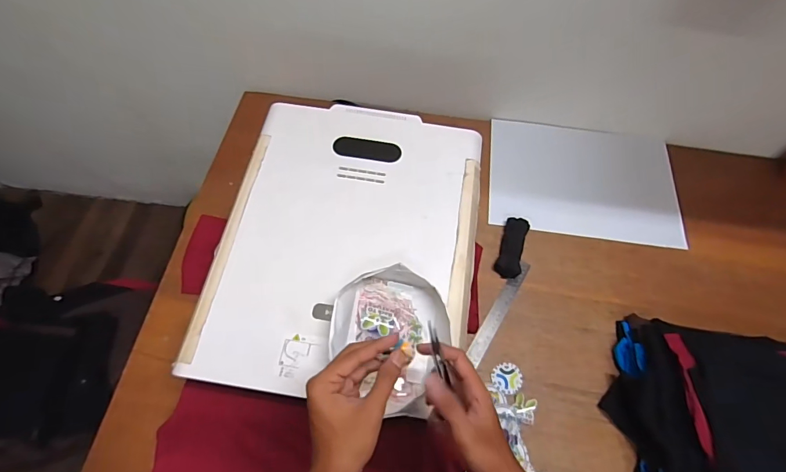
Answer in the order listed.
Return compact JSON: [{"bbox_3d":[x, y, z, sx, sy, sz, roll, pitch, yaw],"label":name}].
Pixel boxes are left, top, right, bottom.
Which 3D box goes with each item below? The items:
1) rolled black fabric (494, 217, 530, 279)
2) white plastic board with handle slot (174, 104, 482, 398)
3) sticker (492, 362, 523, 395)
[{"bbox_3d":[0.242,0.024,0.830,0.046,0.028,0.128,17,64,5],"label":"rolled black fabric"},{"bbox_3d":[-0.069,-0.007,0.665,0.402,0.034,0.496,9,64,1],"label":"white plastic board with handle slot"},{"bbox_3d":[0.205,0.252,0.733,0.050,0.007,0.050,1,64,-3],"label":"sticker"}]

